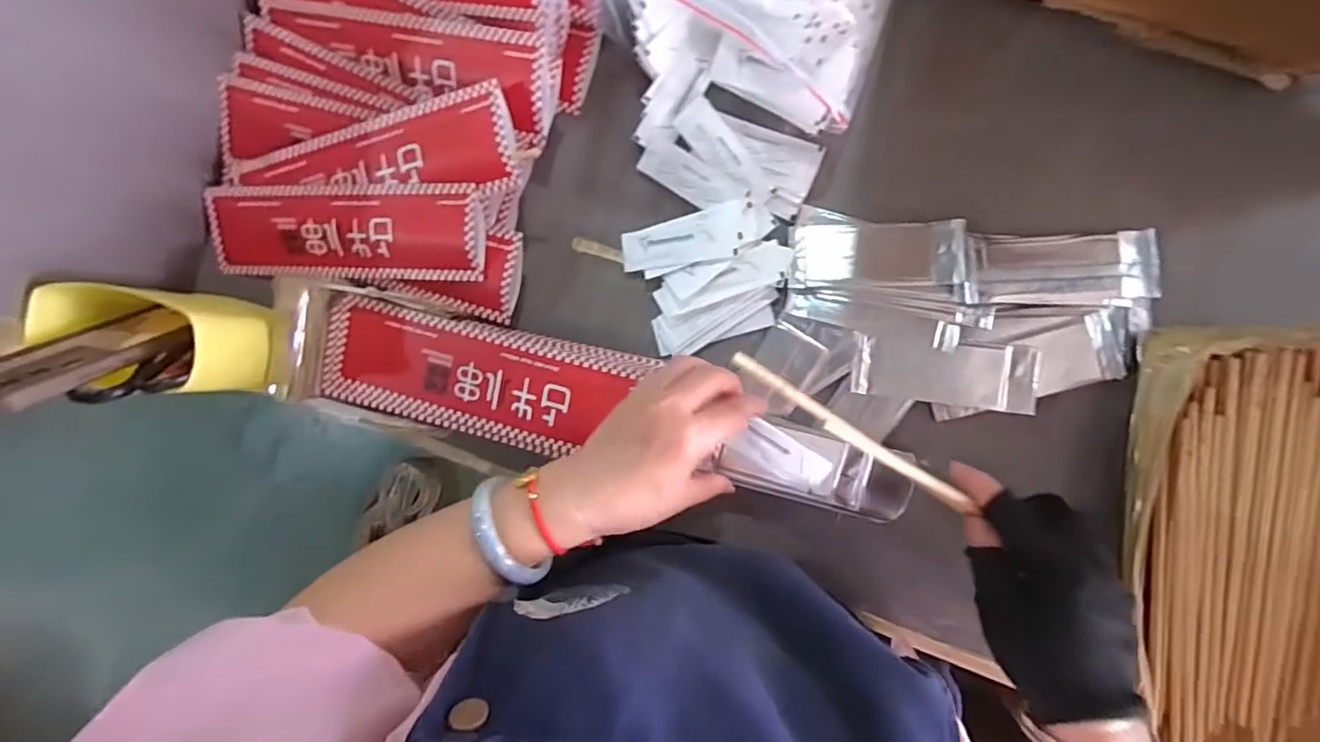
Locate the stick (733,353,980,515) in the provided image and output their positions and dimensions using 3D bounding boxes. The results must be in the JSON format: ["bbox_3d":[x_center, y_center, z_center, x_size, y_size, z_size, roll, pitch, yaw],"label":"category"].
[{"bbox_3d":[0.111,0.037,0.339,0.161,0.008,0.010,33,94,0],"label":"stick"}]

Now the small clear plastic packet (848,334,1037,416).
[{"bbox_3d":[0.204,0.001,0.425,0.122,0.005,0.045,6,94,10],"label":"small clear plastic packet"}]

